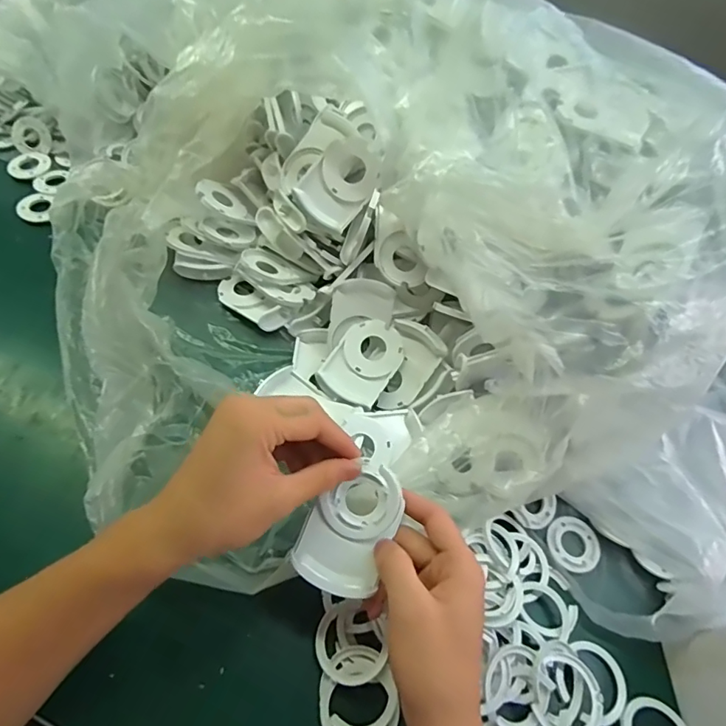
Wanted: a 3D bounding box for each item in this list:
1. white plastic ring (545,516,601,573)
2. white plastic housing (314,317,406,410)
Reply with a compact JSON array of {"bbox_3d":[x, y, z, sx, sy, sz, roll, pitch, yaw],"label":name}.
[{"bbox_3d":[0.174,0.149,0.413,0.046,0.010,0.043,2,59,-3],"label":"white plastic ring"},{"bbox_3d":[-0.001,0.000,0.459,0.058,0.019,0.080,33,77,5],"label":"white plastic housing"}]

